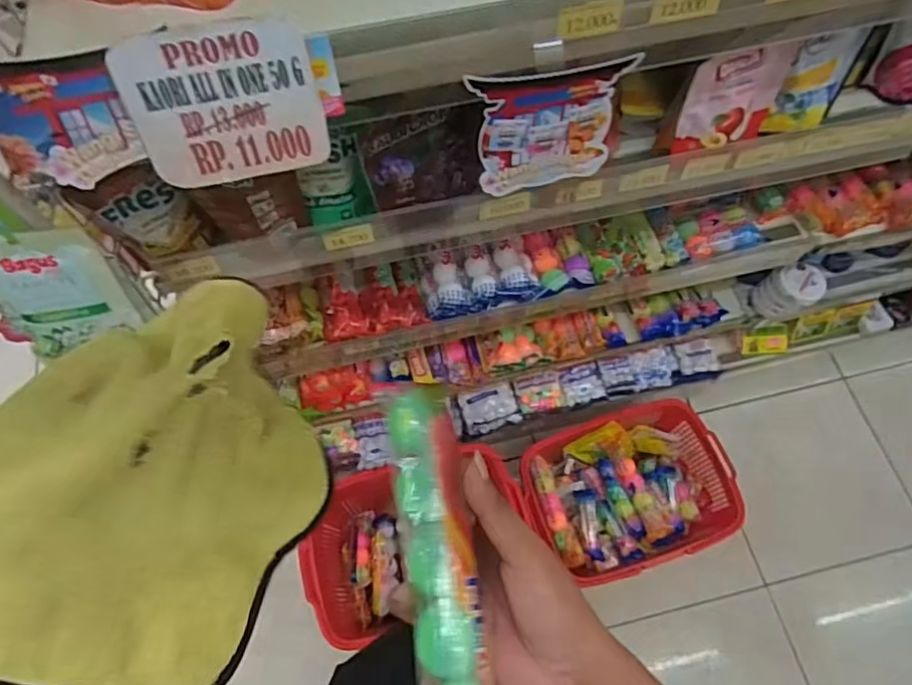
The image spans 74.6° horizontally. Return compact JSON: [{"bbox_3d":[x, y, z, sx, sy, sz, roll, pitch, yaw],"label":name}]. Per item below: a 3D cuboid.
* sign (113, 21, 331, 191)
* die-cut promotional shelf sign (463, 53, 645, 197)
[{"bbox_3d":[-0.163,-0.168,0.431,0.129,0.106,0.004,-12,42,-3],"label":"sign"},{"bbox_3d":[0.069,-0.158,0.453,0.107,0.109,0.005,-11,61,-3],"label":"die-cut promotional shelf sign"}]

